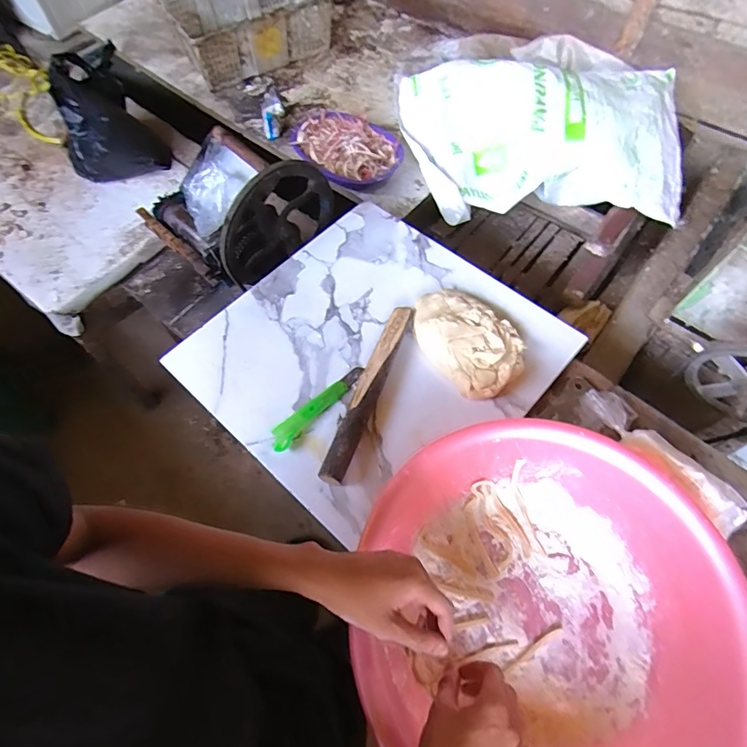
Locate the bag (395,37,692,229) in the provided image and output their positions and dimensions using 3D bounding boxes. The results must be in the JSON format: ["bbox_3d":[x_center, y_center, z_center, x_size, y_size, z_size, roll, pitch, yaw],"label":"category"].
[{"bbox_3d":[0.407,-0.597,1.126,0.670,0.217,0.384,3,63,1],"label":"bag"}]

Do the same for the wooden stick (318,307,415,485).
[{"bbox_3d":[-0.005,0.016,0.681,0.038,0.026,0.298,20,65,9],"label":"wooden stick"}]

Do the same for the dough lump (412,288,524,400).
[{"bbox_3d":[0.140,-0.059,0.710,0.132,0.040,0.190,-39,70,-18],"label":"dough lump"}]

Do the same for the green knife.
[{"bbox_3d":[-0.082,0.047,0.686,0.031,0.013,0.174,40,69,17],"label":"green knife"}]

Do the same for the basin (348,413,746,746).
[{"bbox_3d":[0.193,0.263,0.529,0.369,0.114,0.401,0,63,-1],"label":"basin"}]

